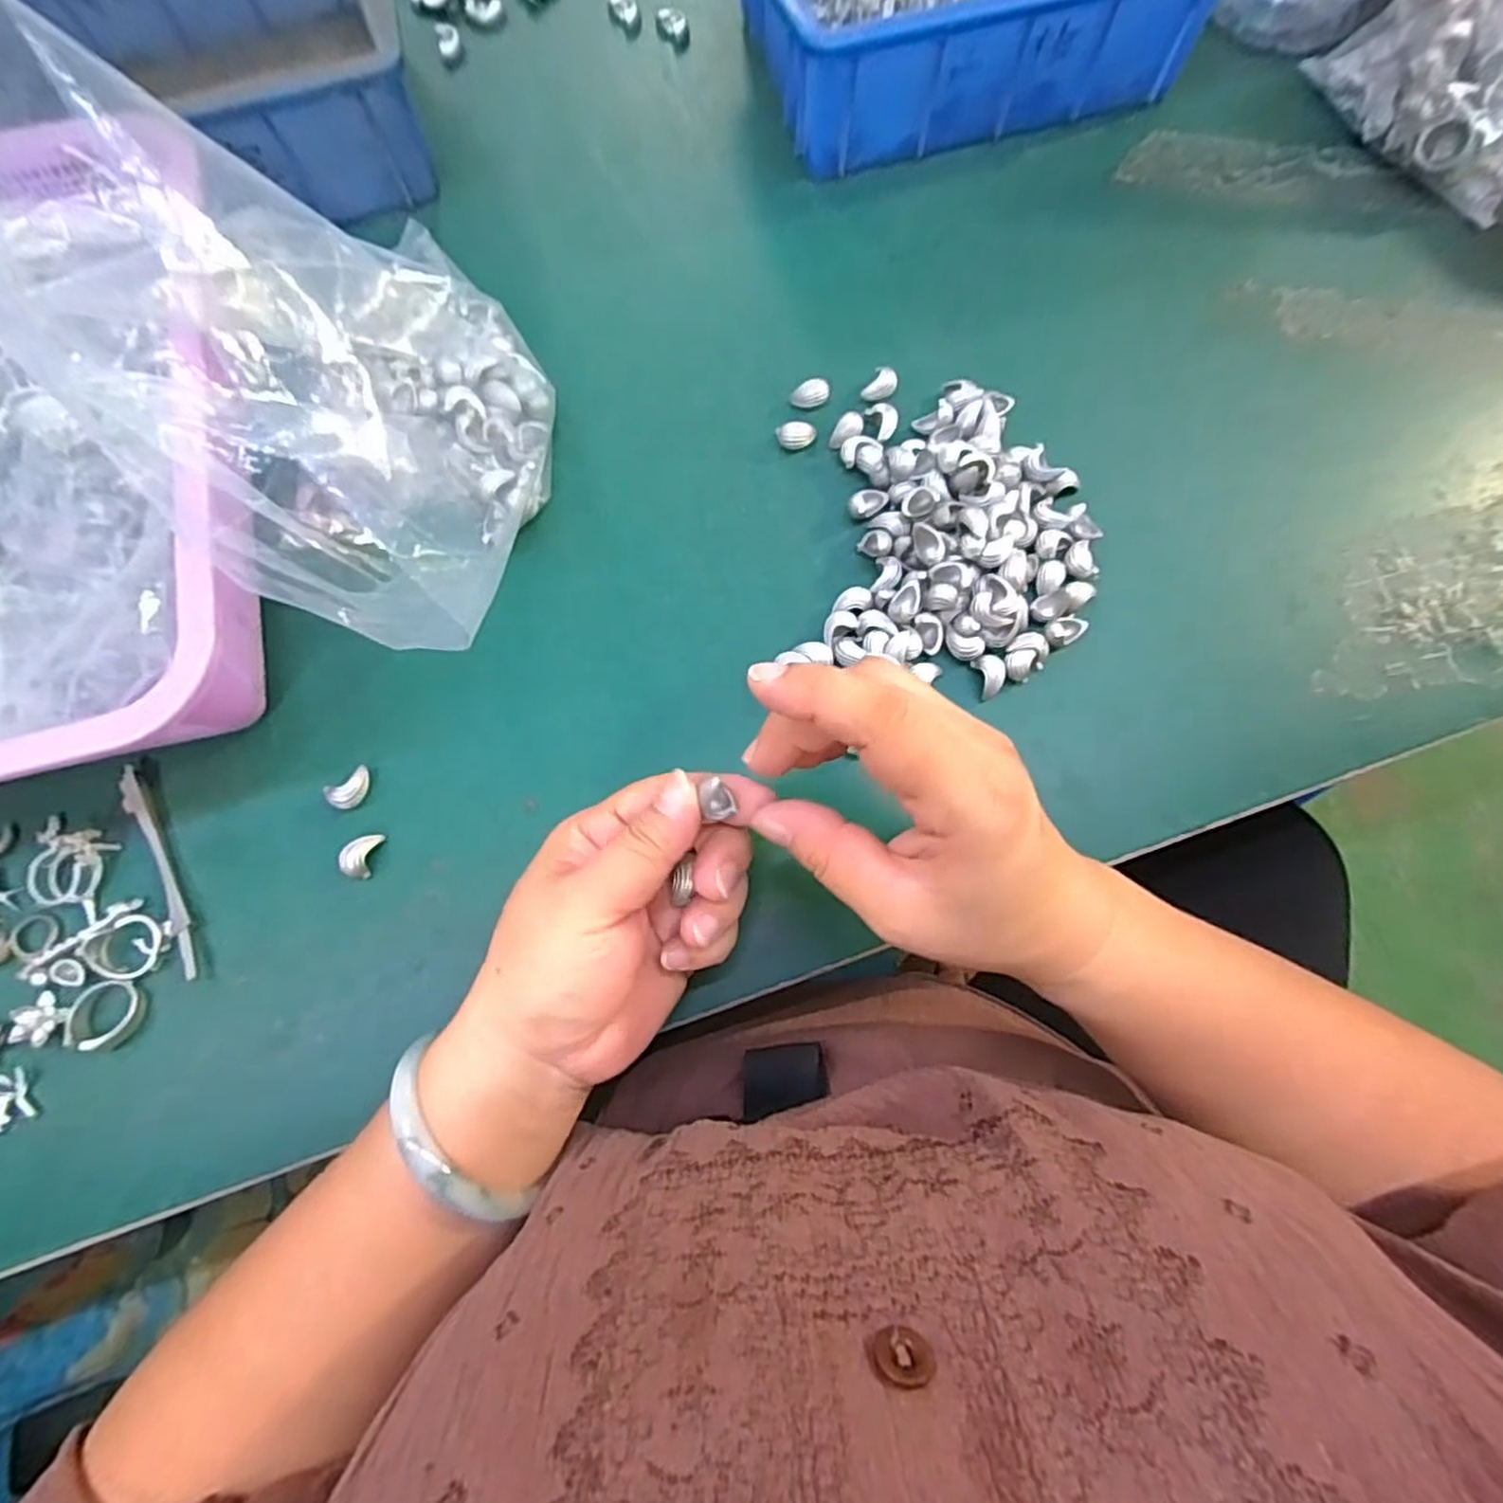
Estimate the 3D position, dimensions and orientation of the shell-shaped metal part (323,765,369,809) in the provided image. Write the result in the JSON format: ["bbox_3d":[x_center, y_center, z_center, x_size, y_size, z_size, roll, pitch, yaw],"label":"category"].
[{"bbox_3d":[-0.176,0.016,0.312,0.019,0.010,0.012,-44,81,-9],"label":"shell-shaped metal part"}]

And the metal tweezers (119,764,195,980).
[{"bbox_3d":[-0.254,0.051,0.305,0.008,0.005,0.099,-28,78,-7],"label":"metal tweezers"}]

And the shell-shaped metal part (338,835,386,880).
[{"bbox_3d":[-0.168,0.044,0.304,0.011,0.011,0.019,11,76,2],"label":"shell-shaped metal part"}]

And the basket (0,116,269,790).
[{"bbox_3d":[-0.318,-0.117,0.305,0.239,0.086,0.294,-11,76,-3],"label":"basket"}]

